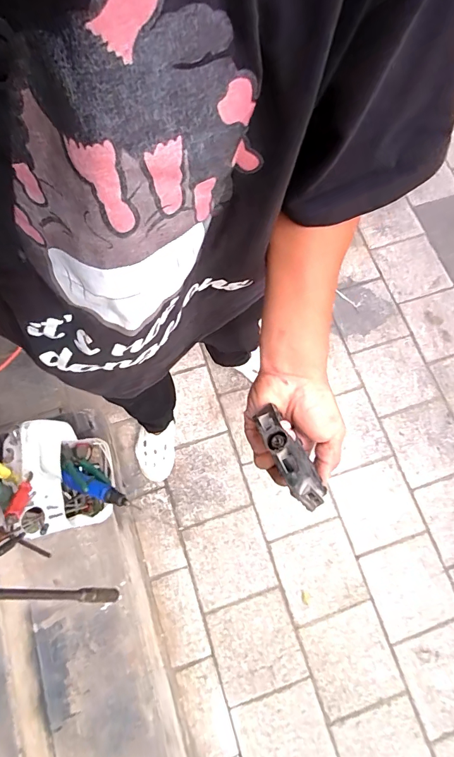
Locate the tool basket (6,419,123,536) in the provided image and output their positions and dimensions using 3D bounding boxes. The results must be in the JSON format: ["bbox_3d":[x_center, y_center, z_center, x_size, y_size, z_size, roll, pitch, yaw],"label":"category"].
[{"bbox_3d":[-0.384,0.236,0.935,0.177,0.327,0.231,-25,74,-6],"label":"tool basket"}]

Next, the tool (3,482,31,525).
[{"bbox_3d":[-0.379,0.225,0.718,0.020,0.028,0.097,-4,32,-3],"label":"tool"}]

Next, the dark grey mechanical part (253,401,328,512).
[{"bbox_3d":[0.056,0.073,0.358,0.028,0.046,0.099,-28,75,-9],"label":"dark grey mechanical part"}]

